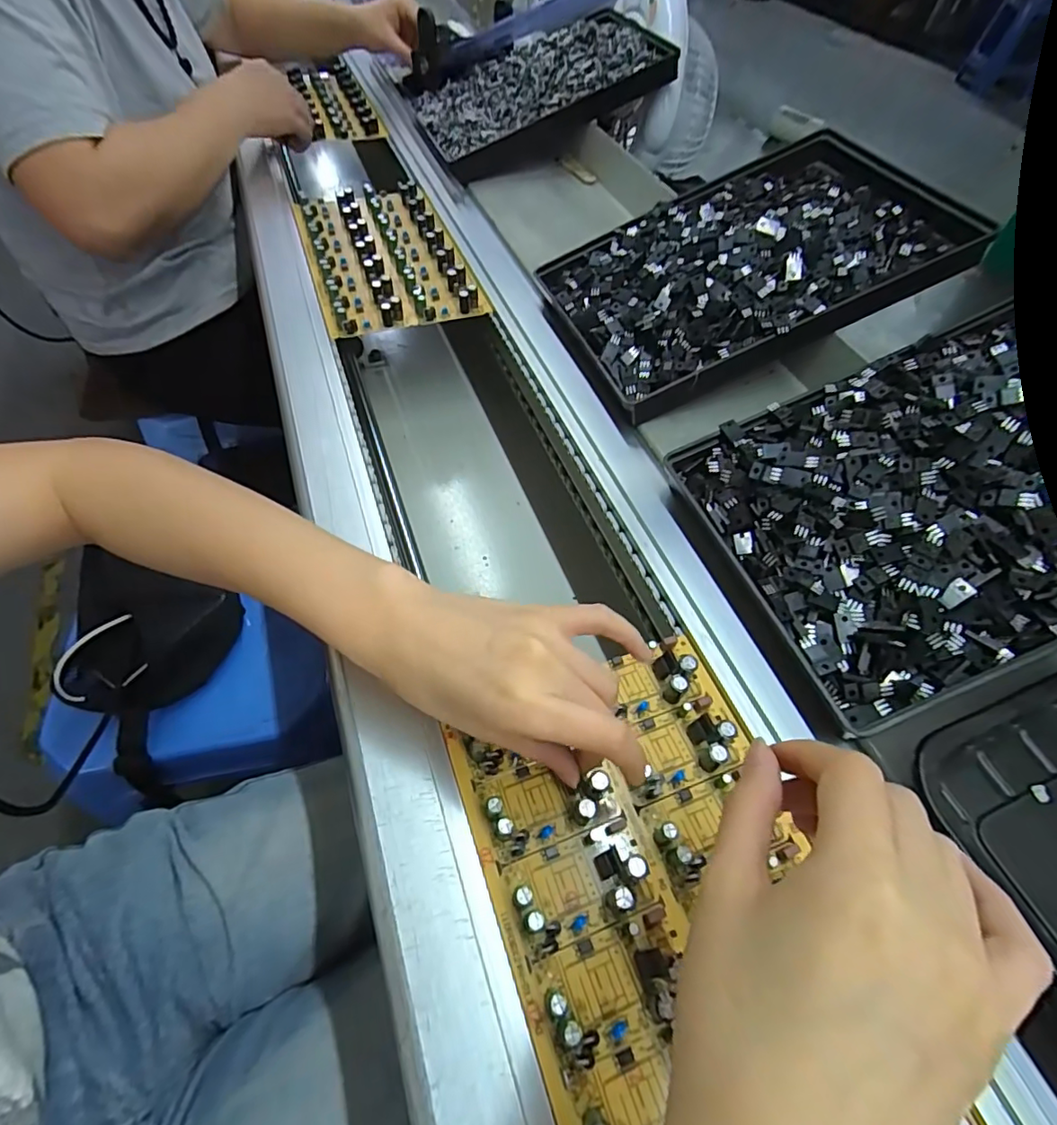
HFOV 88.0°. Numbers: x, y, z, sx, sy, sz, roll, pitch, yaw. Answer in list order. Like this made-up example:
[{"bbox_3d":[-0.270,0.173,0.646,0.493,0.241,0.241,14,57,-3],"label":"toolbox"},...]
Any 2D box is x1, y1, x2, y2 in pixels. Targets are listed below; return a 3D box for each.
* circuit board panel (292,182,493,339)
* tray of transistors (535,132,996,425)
[{"bbox_3d":[-0.146,-0.311,0.546,0.140,0.021,0.241,-16,59,-14],"label":"circuit board panel"},{"bbox_3d":[0.170,-0.239,0.435,0.294,0.045,0.201,-24,61,-1],"label":"tray of transistors"}]

